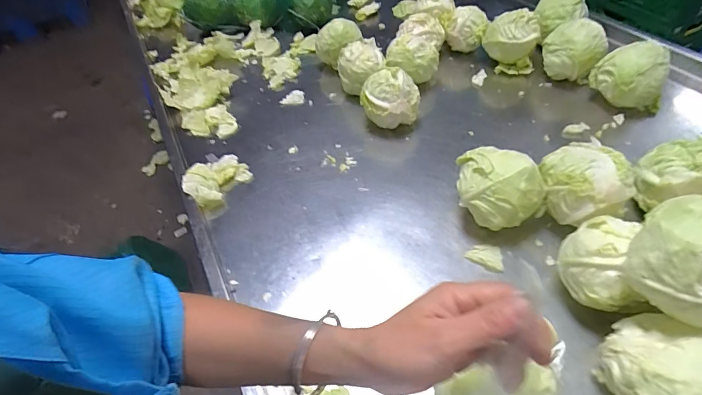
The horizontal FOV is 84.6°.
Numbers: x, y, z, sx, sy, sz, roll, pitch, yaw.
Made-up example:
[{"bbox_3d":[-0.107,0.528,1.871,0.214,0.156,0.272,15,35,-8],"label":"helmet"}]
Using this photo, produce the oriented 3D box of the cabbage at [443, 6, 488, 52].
[{"bbox_3d":[0.283,-0.418,0.965,0.106,0.092,0.079,6,50,11],"label":"cabbage"}]

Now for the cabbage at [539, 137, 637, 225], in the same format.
[{"bbox_3d":[0.358,-0.015,0.601,0.123,0.104,0.115,-3,49,3],"label":"cabbage"}]

